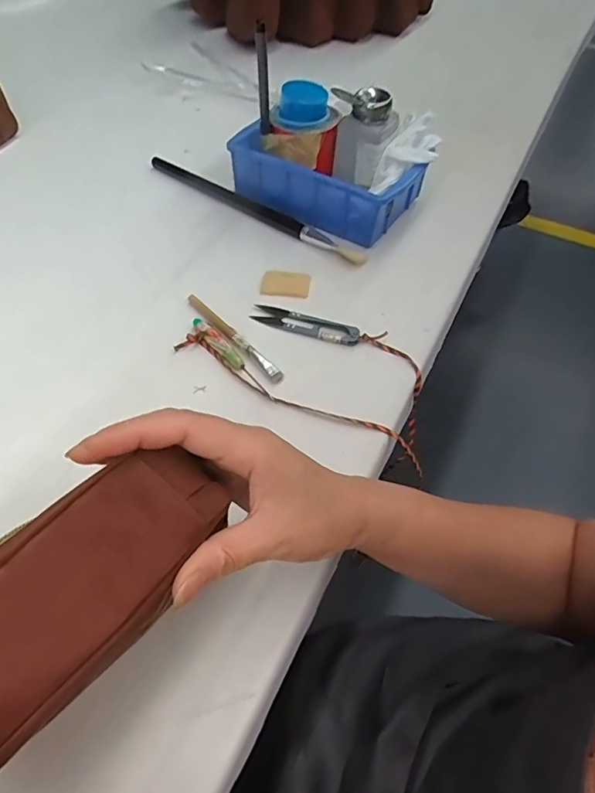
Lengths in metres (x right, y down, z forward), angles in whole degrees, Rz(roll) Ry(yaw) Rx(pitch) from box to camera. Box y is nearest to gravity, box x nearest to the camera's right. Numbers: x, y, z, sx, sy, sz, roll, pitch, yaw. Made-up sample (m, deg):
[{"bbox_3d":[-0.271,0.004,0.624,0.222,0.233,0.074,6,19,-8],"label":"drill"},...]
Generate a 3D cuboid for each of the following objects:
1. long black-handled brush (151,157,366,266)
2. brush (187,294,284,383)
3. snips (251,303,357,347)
[{"bbox_3d":[-0.054,-0.216,0.571,0.300,0.016,0.018,34,59,20],"label":"long black-handled brush"},{"bbox_3d":[-0.058,-0.055,0.446,0.011,0.004,0.126,-35,62,-25],"label":"brush"},{"bbox_3d":[0.008,-0.068,0.462,0.099,0.012,0.025,18,54,10],"label":"snips"}]

